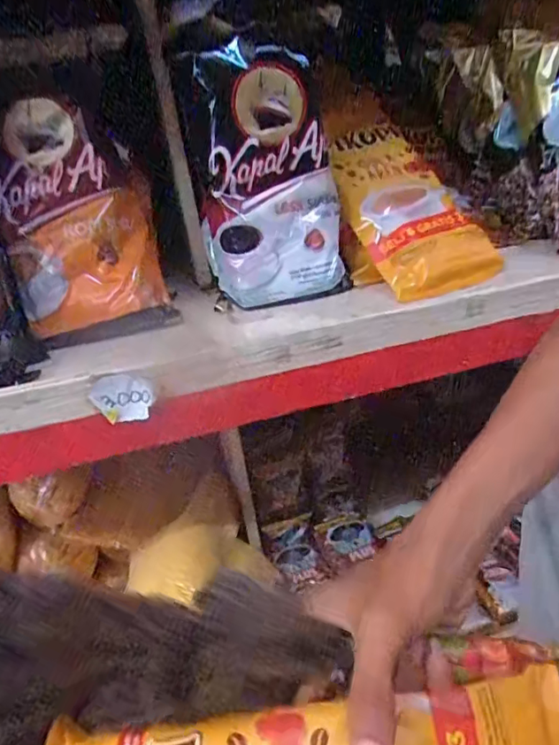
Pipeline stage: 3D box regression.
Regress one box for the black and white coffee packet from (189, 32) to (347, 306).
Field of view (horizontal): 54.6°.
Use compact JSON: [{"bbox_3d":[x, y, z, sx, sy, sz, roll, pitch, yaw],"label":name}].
[{"bbox_3d":[-0.007,-0.149,0.425,0.107,0.182,0.028,-8,27,-2],"label":"black and white coffee packet"}]

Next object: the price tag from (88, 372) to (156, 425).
[{"bbox_3d":[-0.107,0.017,0.371,0.040,0.033,0.006,-8,27,-4],"label":"price tag"}]

